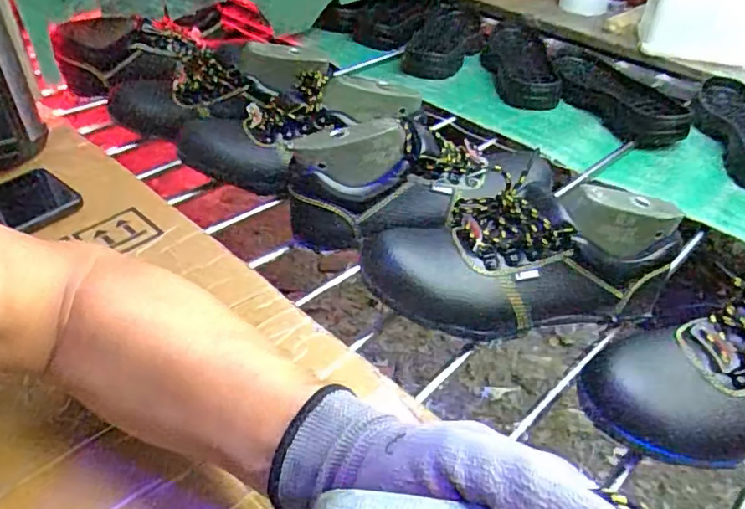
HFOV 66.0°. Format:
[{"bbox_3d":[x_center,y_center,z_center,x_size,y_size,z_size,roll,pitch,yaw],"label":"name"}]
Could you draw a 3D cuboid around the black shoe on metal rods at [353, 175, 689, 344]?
[{"bbox_3d":[0.121,0.006,0.473,0.257,0.108,0.090,-7,43,-11],"label":"black shoe on metal rods"}]

